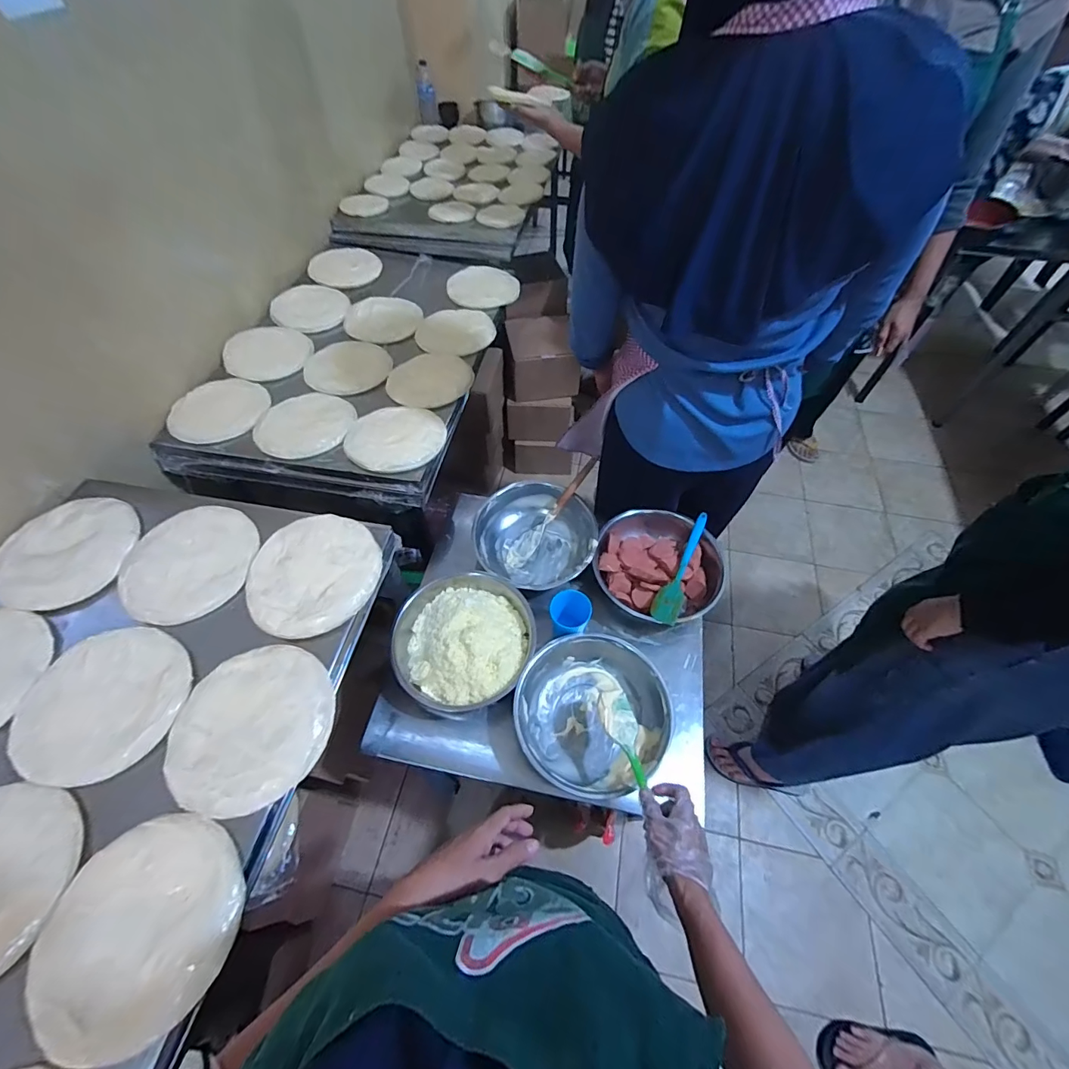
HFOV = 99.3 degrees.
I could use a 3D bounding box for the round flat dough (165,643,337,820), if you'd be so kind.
[{"bbox_3d":[-0.385,0.254,0.613,0.209,0.010,0.207,0,57,0],"label":"round flat dough"}]

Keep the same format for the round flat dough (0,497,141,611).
[{"bbox_3d":[-0.792,0.022,0.770,0.205,0.018,0.204,1,63,-2],"label":"round flat dough"}]

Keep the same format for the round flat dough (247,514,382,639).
[{"bbox_3d":[-0.357,0.058,0.736,0.200,0.022,0.204,0,57,0],"label":"round flat dough"}]

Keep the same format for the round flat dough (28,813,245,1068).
[{"bbox_3d":[-0.433,0.429,0.496,0.198,0.022,0.198,0,57,0],"label":"round flat dough"}]

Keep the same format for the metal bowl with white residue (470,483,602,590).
[{"bbox_3d":[0.007,-0.004,1.009,0.259,0.124,0.221,20,59,12],"label":"metal bowl with white residue"}]

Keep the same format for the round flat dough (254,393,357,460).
[{"bbox_3d":[-0.509,-0.248,1.013,0.204,0.023,0.212,0,57,0],"label":"round flat dough"}]

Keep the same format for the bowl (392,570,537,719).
[{"bbox_3d":[-0.138,0.195,0.883,0.262,0.077,0.277,0,57,0],"label":"bowl"}]

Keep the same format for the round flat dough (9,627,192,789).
[{"bbox_3d":[-0.615,0.236,0.645,0.230,0.021,0.204,10,57,6],"label":"round flat dough"}]

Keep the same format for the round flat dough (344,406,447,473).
[{"bbox_3d":[-0.301,-0.205,0.966,0.203,0.021,0.179,13,59,11],"label":"round flat dough"}]

